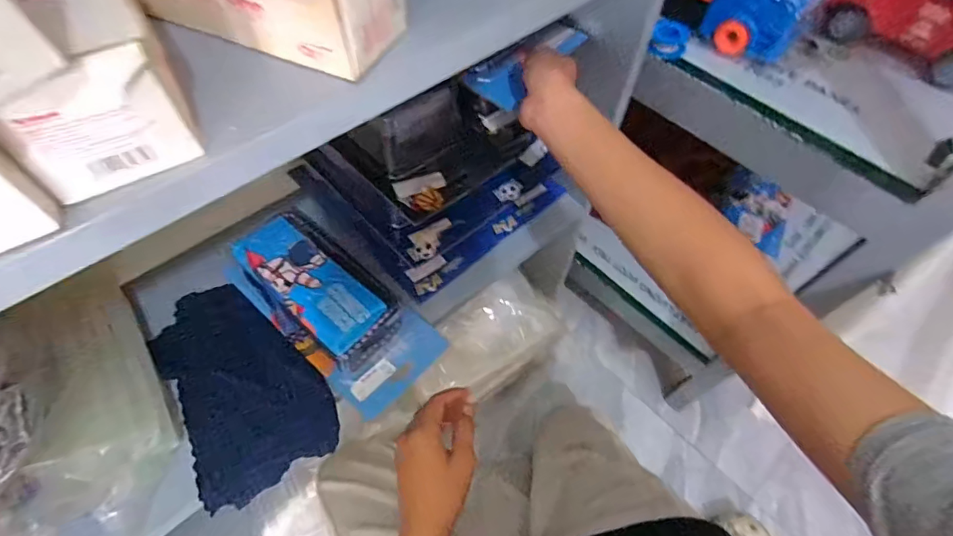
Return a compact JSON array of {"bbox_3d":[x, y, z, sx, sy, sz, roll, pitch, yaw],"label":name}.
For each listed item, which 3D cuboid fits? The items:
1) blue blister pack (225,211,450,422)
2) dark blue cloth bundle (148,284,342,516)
[{"bbox_3d":[-0.162,0.033,0.531,0.248,0.067,0.122,38,65,20],"label":"blue blister pack"},{"bbox_3d":[-0.259,0.124,0.534,0.143,0.026,0.234,-20,71,-33],"label":"dark blue cloth bundle"}]

